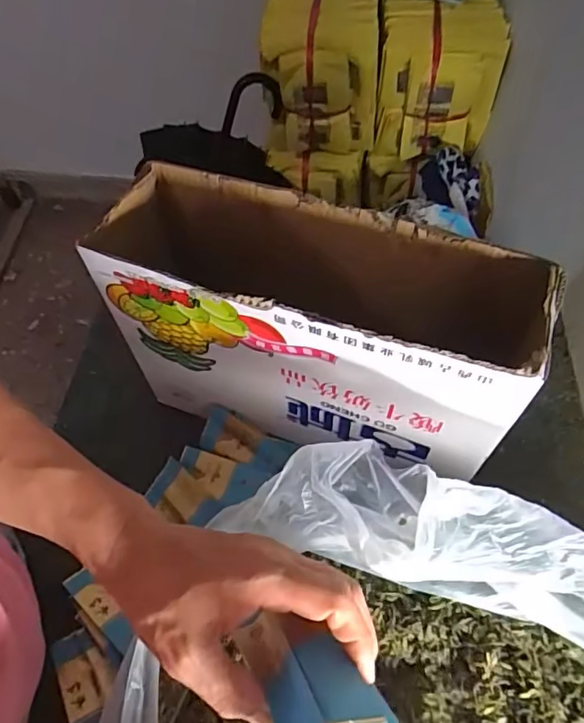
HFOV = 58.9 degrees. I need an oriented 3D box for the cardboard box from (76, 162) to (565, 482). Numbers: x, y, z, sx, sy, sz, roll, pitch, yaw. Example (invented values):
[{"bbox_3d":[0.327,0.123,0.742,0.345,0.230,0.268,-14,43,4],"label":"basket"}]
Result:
[{"bbox_3d":[0.018,-0.021,0.471,0.338,0.220,0.115,18,59,12],"label":"cardboard box"}]

